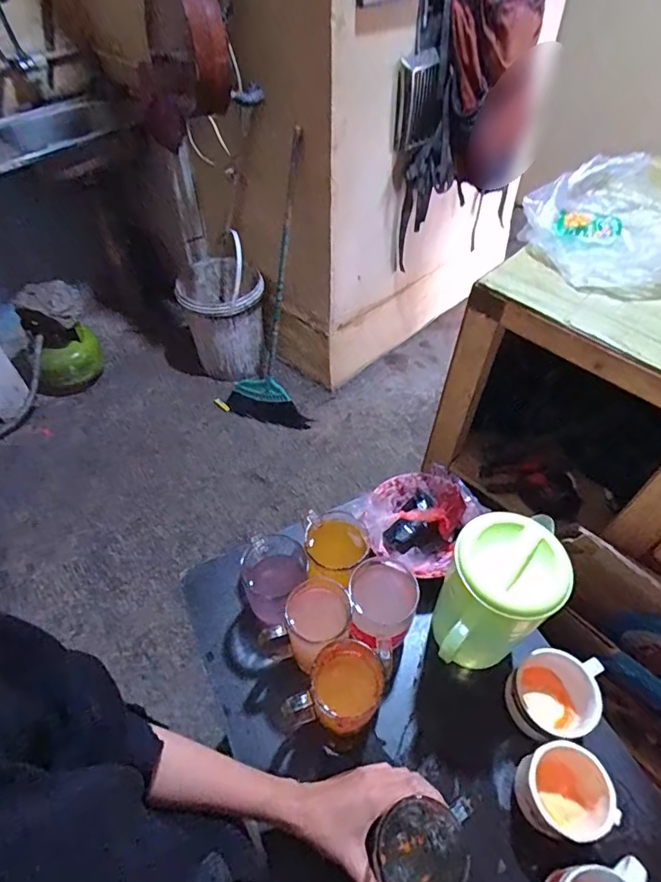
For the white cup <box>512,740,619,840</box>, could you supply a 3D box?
[{"bbox_3d":[0.233,0.348,0.497,0.077,0.062,0.074,-1,50,1],"label":"white cup"}]

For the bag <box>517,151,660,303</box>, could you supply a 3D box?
[{"bbox_3d":[0.393,-0.301,0.661,0.199,0.071,0.298,31,58,24],"label":"bag"}]

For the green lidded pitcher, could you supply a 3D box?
[{"bbox_3d":[0.176,0.174,0.546,0.110,0.175,0.115,1,50,3],"label":"green lidded pitcher"}]

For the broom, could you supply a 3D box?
[{"bbox_3d":[-0.152,-0.484,1.627,0.299,0.885,0.143,18,29,16],"label":"broom"}]

